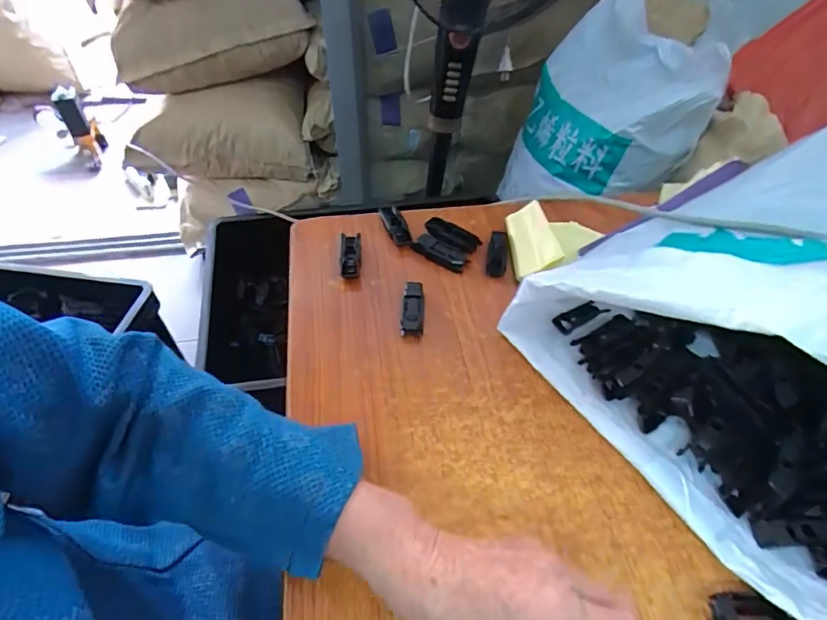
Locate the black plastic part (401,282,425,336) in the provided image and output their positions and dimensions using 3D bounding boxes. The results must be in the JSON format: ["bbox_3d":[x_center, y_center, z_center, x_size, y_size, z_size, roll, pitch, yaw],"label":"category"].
[{"bbox_3d":[0.000,-0.002,0.458,0.021,0.014,0.062,2,49,2],"label":"black plastic part"}]

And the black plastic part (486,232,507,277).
[{"bbox_3d":[0.091,-0.062,0.508,0.019,0.009,0.058,6,63,6],"label":"black plastic part"}]

